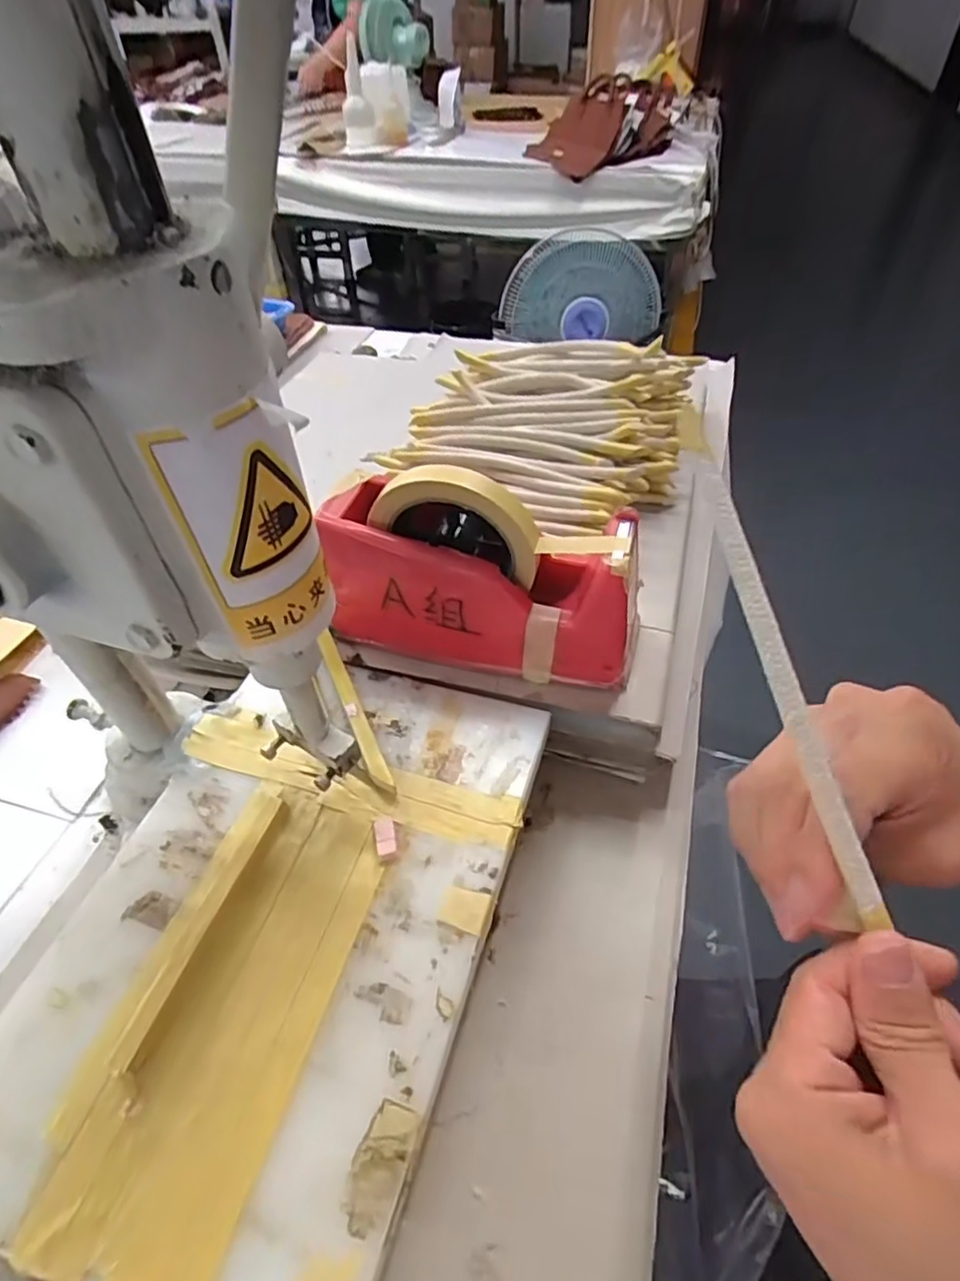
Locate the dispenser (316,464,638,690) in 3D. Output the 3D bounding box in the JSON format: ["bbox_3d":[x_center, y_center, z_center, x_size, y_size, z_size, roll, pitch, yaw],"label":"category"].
[{"bbox_3d":[0.003,-0.047,0.389,0.193,0.117,0.071,13,49,13],"label":"dispenser"}]

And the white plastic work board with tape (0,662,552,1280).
[{"bbox_3d":[-0.096,0.130,0.319,0.197,0.012,0.292,13,48,12],"label":"white plastic work board with tape"}]

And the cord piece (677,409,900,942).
[{"bbox_3d":[0.105,0.003,0.226,0.010,0.006,0.187,-14,80,-13],"label":"cord piece"}]

